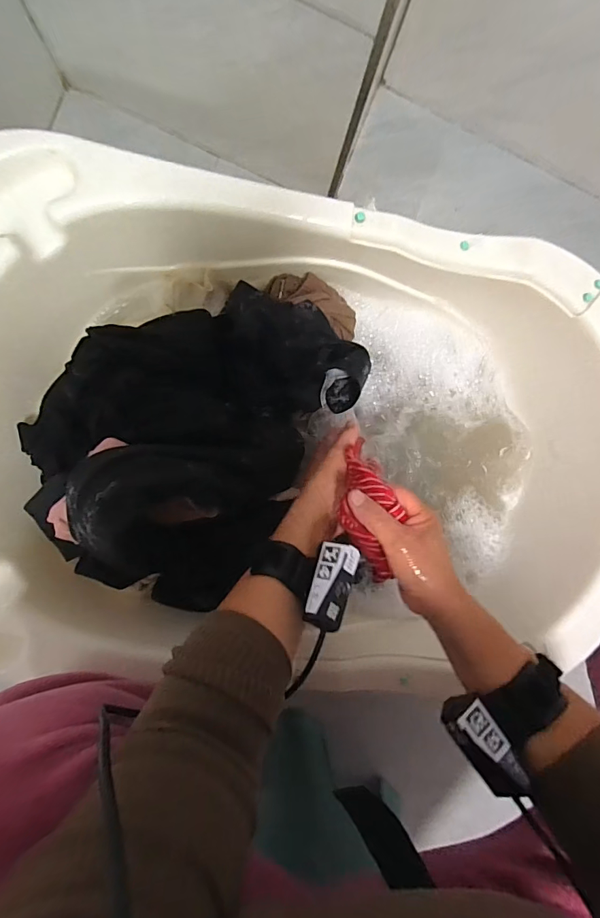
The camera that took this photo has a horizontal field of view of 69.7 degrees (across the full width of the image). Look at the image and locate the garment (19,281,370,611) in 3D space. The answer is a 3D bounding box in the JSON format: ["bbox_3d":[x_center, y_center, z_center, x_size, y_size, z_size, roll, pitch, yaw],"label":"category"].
[{"bbox_3d":[-0.114,-0.034,0.453,0.258,0.199,0.360,37,87,-6],"label":"garment"}]

